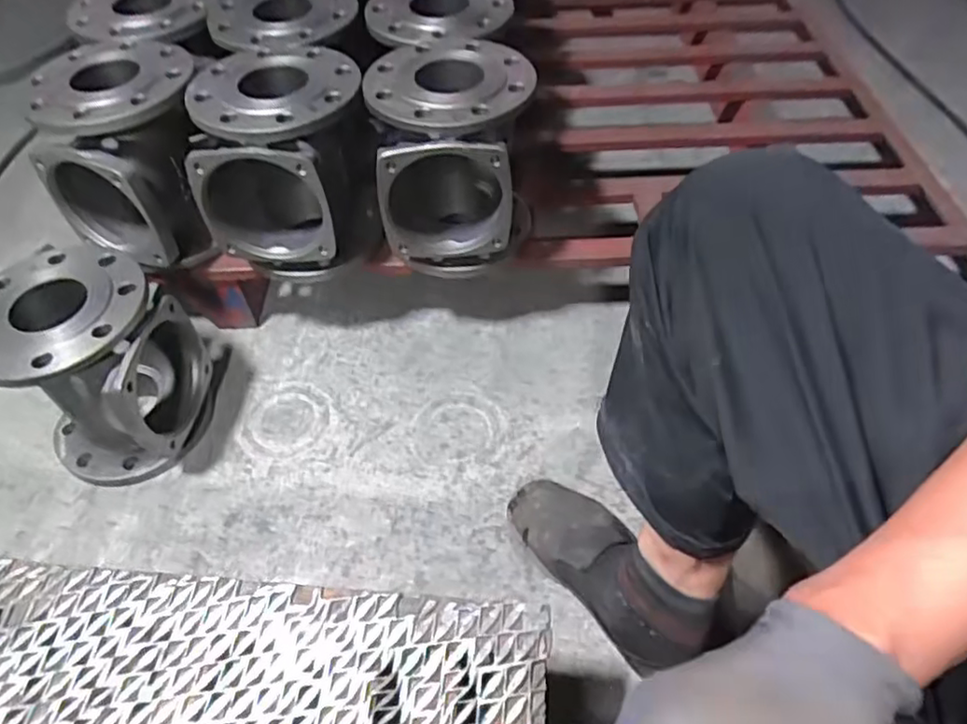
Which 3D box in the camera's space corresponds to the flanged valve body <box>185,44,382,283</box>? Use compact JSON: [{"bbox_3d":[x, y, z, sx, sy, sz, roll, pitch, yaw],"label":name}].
[{"bbox_3d":[-0.237,-0.243,0.843,0.188,0.233,0.193,0,51,2],"label":"flanged valve body"}]

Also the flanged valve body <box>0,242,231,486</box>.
[{"bbox_3d":[-0.453,0.003,0.806,0.190,0.234,0.210,1,51,3],"label":"flanged valve body"}]

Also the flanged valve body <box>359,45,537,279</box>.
[{"bbox_3d":[-0.036,-0.246,0.834,0.179,0.230,0.183,-3,51,0],"label":"flanged valve body"}]

